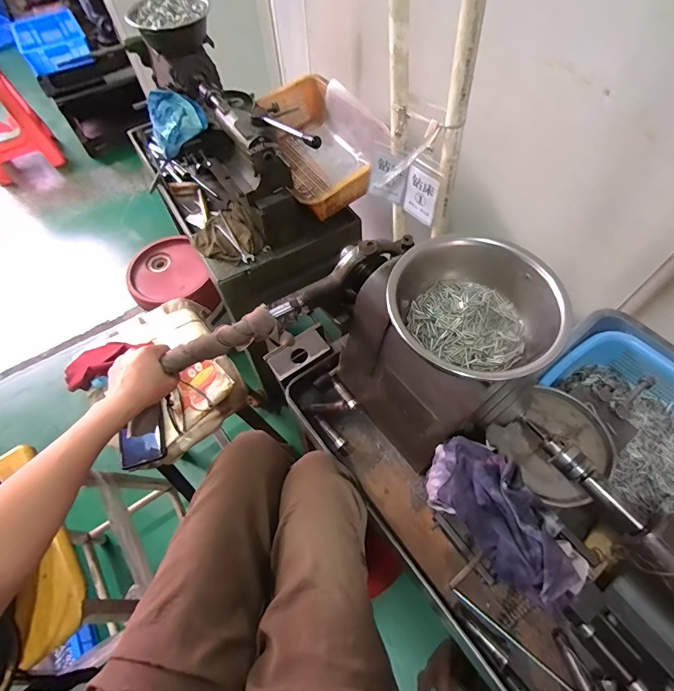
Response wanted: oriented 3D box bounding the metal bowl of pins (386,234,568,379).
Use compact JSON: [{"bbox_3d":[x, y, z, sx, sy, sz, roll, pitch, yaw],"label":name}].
[{"bbox_3d":[0.143,-0.035,0.417,0.178,0.065,0.156,26,64,17],"label":"metal bowl of pins"}]

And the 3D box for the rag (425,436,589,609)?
[{"bbox_3d":[0.172,0.174,0.405,0.087,0.063,0.168,-38,65,-18],"label":"rag"}]

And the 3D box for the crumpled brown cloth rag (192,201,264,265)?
[{"bbox_3d":[-0.252,-0.253,0.883,0.141,0.052,0.170,-30,63,-14],"label":"crumpled brown cloth rag"}]

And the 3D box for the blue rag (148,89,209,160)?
[{"bbox_3d":[-0.341,-0.480,0.824,0.120,0.079,0.101,-34,64,-16],"label":"blue rag"}]

